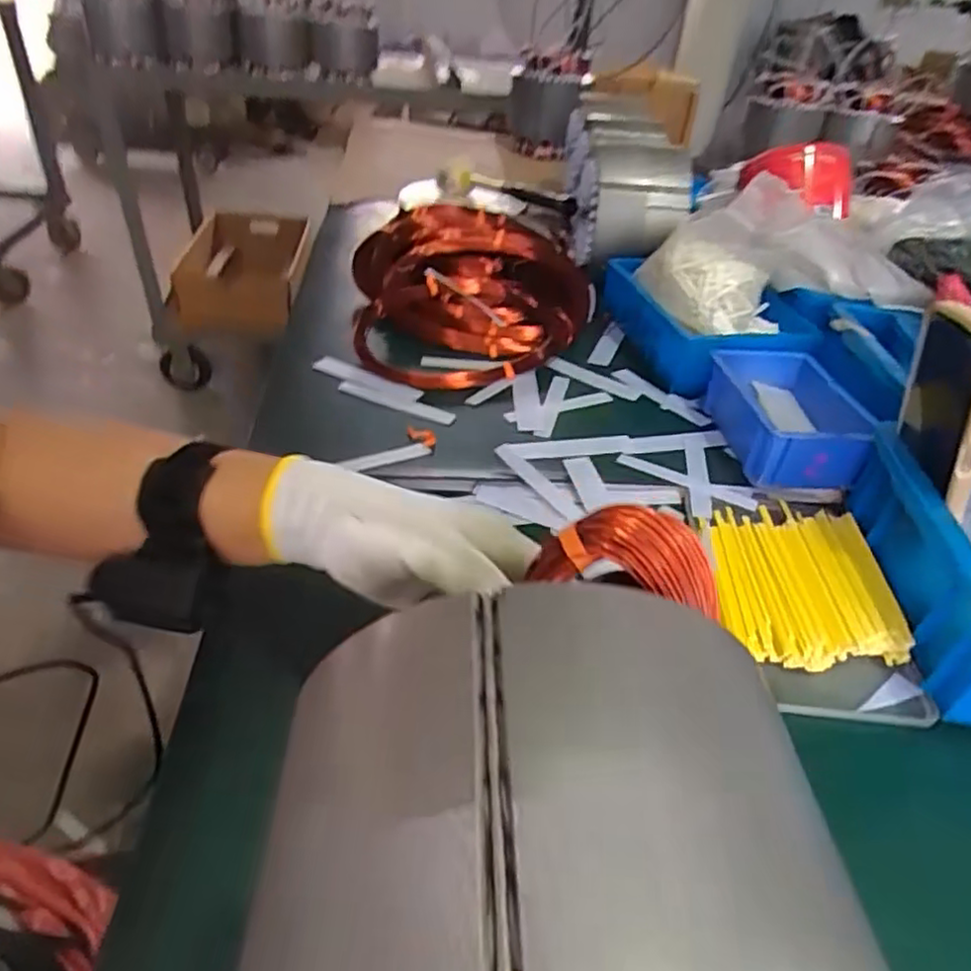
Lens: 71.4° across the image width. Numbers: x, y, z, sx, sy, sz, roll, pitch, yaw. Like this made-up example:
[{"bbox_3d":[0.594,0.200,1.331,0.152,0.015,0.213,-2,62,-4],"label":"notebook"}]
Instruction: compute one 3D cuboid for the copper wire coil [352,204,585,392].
[{"bbox_3d":[-0.015,-0.219,0.722,0.243,0.063,0.334,-2,40,-10],"label":"copper wire coil"}]

